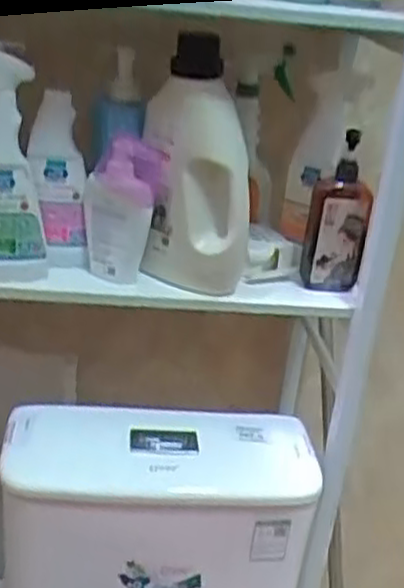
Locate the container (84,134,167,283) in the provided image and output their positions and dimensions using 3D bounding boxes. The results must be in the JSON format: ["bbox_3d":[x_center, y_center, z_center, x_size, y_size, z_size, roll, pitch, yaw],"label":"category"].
[{"bbox_3d":[-0.091,-0.096,0.884,0.087,0.171,0.048,5,23,-5],"label":"container"}]

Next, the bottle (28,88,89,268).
[{"bbox_3d":[-0.163,-0.130,0.886,0.061,0.201,0.047,-7,27,-30],"label":"bottle"}]

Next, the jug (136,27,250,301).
[{"bbox_3d":[-0.004,-0.138,0.874,0.125,0.283,0.084,10,23,5],"label":"jug"}]

